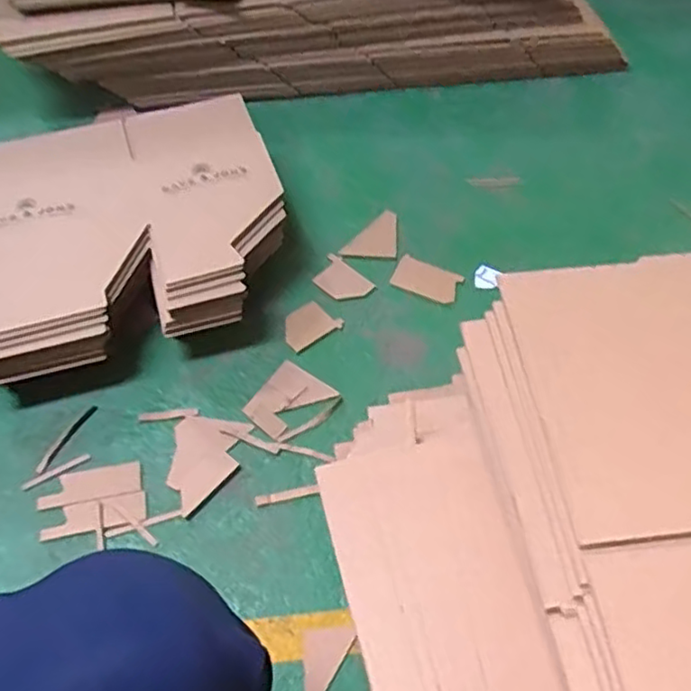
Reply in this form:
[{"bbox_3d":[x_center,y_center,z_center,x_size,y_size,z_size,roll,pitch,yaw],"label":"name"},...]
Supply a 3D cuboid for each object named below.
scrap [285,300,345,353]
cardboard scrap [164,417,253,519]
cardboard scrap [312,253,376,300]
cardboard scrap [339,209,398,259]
[{"bbox_3d":[-0.053,-0.031,0.964,0.087,0.005,0.056,-30,72,-25],"label":"scrap"},{"bbox_3d":[-0.178,0.147,0.831,0.086,0.006,0.125,9,56,4],"label":"cardboard scrap"},{"bbox_3d":[-0.010,-0.100,1.017,0.068,0.006,0.095,-33,61,-28],"label":"cardboard scrap"},{"bbox_3d":[0.041,-0.183,1.088,0.085,0.007,0.116,3,48,4],"label":"cardboard scrap"}]

